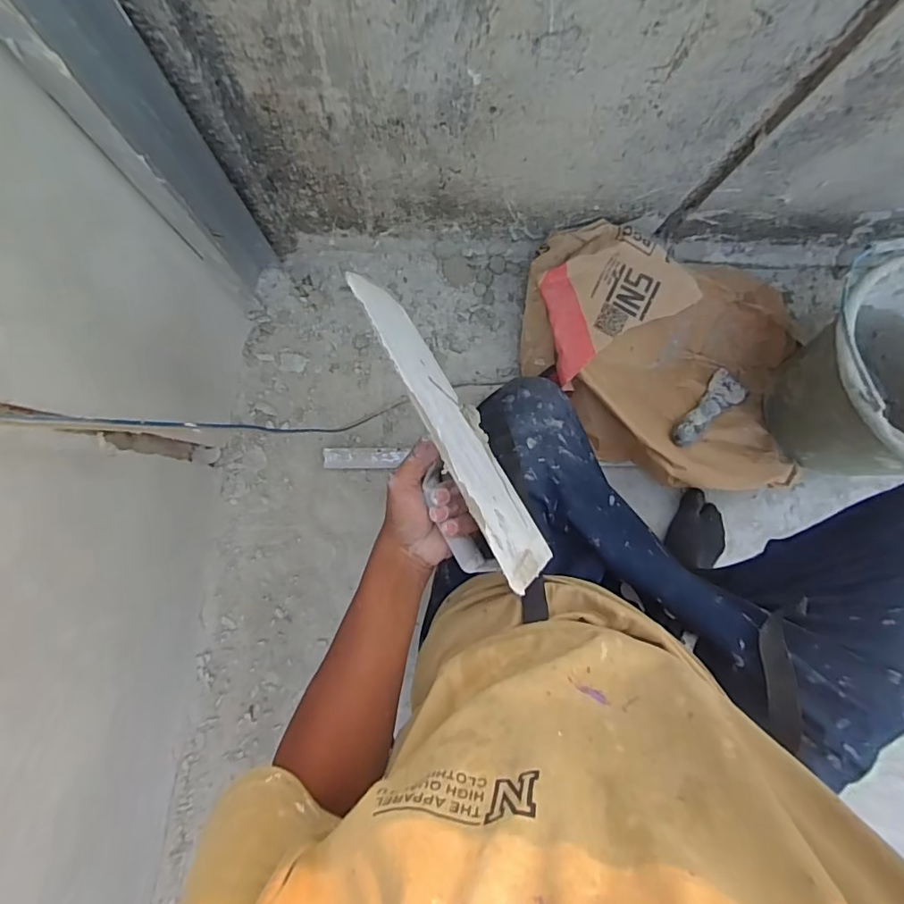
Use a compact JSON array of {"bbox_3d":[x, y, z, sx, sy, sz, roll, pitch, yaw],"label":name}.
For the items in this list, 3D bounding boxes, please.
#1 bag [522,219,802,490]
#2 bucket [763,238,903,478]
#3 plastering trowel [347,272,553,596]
[{"bbox_3d":[0.311,-0.132,0.773,0.423,0.112,0.344,9,85,-3],"label":"bag"},{"bbox_3d":[0.592,-0.106,0.705,0.270,0.199,0.255,0,86,-4],"label":"bucket"},{"bbox_3d":[-0.017,-0.014,0.462,0.057,0.118,0.295,-33,81,22],"label":"plastering trowel"}]

